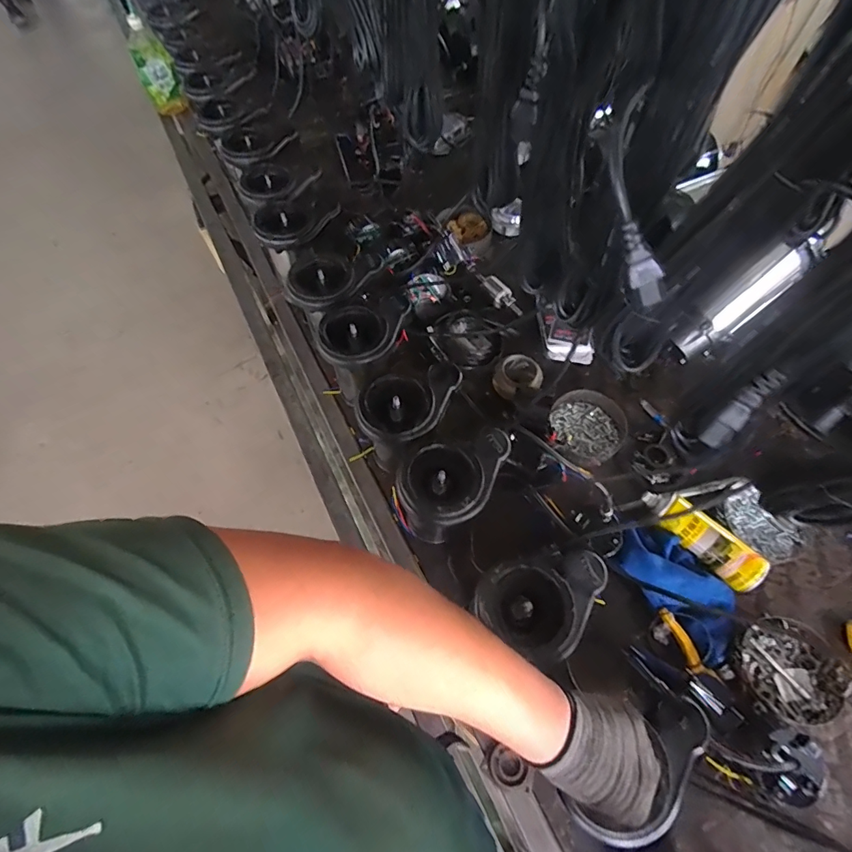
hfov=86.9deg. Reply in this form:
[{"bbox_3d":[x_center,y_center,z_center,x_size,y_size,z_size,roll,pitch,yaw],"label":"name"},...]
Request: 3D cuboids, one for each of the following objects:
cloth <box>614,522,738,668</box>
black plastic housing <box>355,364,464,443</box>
[{"bbox_3d":[0.373,0.237,0.672,0.110,0.046,0.207,-44,92,-18],"label":"cloth"},{"bbox_3d":[-0.027,-0.037,0.682,0.116,0.044,0.164,25,66,15],"label":"black plastic housing"}]

